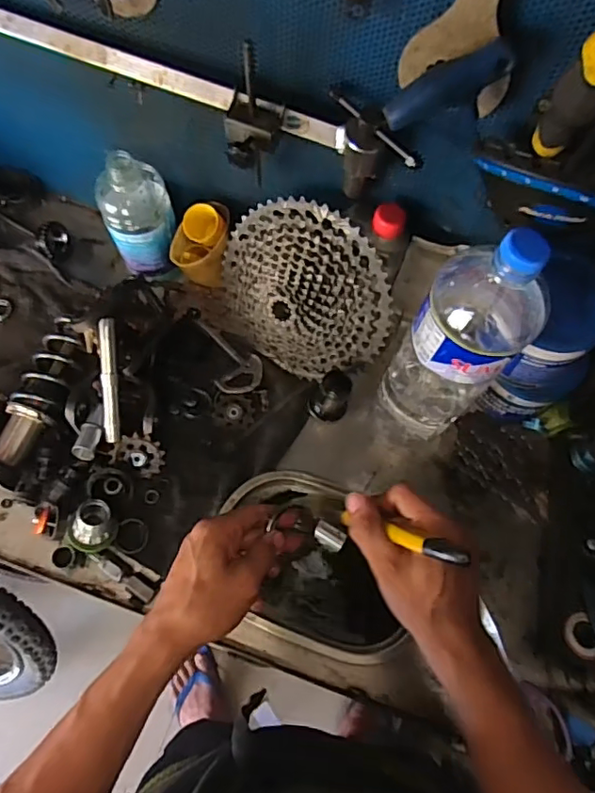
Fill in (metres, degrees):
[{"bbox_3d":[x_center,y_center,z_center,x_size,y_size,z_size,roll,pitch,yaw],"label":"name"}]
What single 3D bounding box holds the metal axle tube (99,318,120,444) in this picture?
[{"bbox_3d":[-0.195,-0.017,0.579,0.015,0.010,0.126,-2,91,-3],"label":"metal axle tube"}]

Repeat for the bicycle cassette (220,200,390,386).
[{"bbox_3d":[-0.005,-0.102,0.580,0.047,0.193,0.188,-45,111,-48],"label":"bicycle cassette"}]

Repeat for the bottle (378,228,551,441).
[{"bbox_3d":[0.140,-0.039,0.505,0.078,0.318,0.079,1,69,-2],"label":"bottle"}]

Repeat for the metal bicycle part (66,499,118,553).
[{"bbox_3d":[-0.202,0.130,0.549,0.049,0.042,0.039,-38,75,-15],"label":"metal bicycle part"}]

